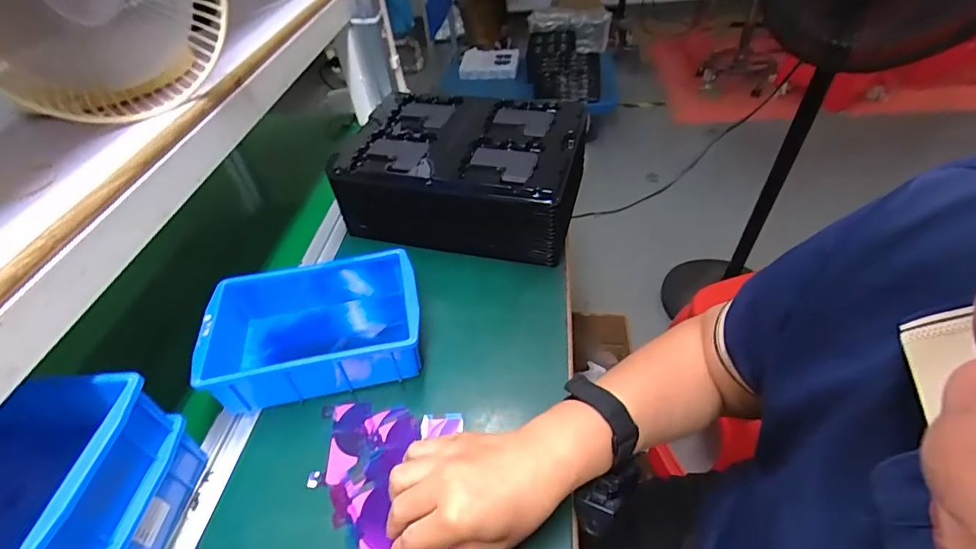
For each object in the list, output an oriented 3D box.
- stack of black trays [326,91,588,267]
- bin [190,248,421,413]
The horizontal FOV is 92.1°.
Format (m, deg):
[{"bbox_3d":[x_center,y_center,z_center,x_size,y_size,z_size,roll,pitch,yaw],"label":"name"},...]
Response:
[{"bbox_3d":[-0.028,-0.140,0.638,0.282,0.104,0.205,9,47,15],"label":"stack of black trays"},{"bbox_3d":[-0.171,0.058,0.480,0.203,0.075,0.131,-12,45,-6],"label":"bin"}]

